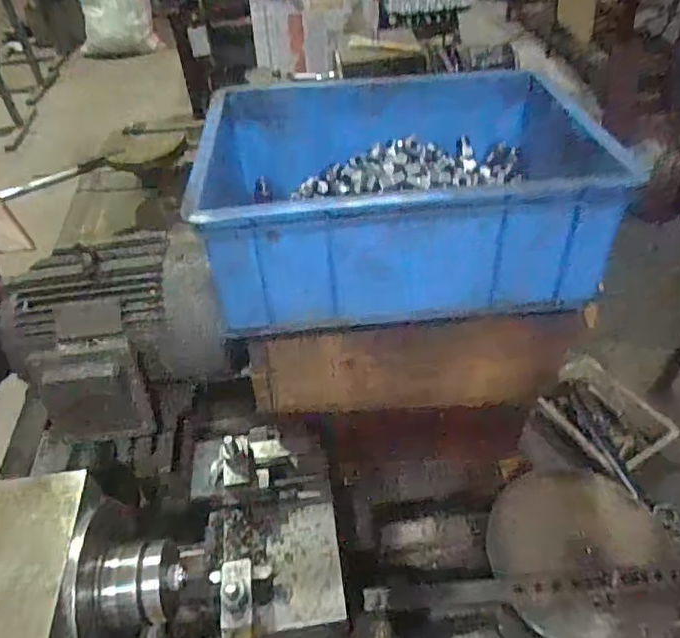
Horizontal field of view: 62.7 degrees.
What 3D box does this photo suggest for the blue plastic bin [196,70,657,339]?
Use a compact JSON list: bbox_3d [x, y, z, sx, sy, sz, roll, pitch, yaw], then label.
[{"bbox_3d":[0.058,-0.156,0.626,0.387,0.138,0.316,-4,45,0],"label":"blue plastic bin"}]

